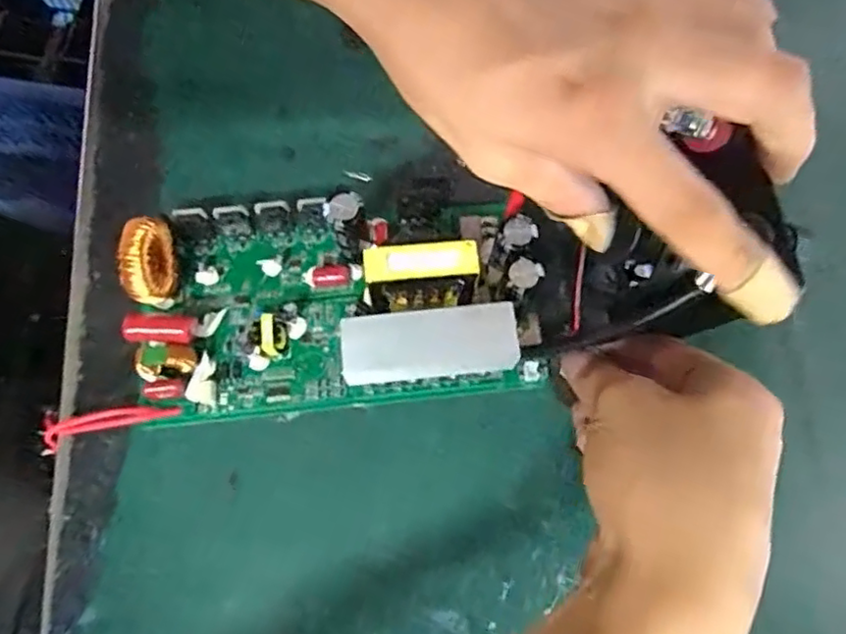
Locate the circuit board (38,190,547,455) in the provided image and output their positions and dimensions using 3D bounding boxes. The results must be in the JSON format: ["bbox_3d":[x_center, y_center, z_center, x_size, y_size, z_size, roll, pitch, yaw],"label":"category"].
[{"bbox_3d":[-0.063,-0.010,0.278,0.222,0.060,0.101,-6,73,-3],"label":"circuit board"}]

